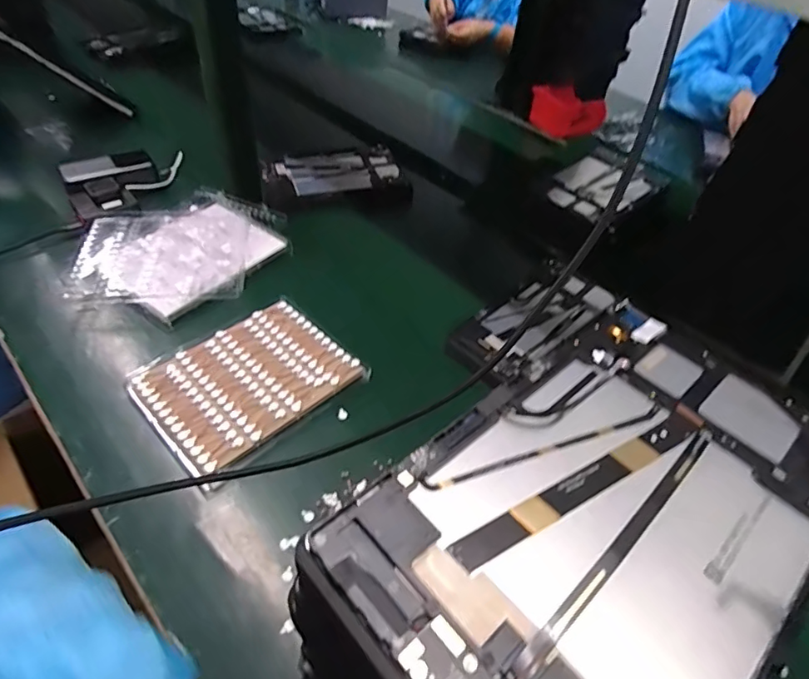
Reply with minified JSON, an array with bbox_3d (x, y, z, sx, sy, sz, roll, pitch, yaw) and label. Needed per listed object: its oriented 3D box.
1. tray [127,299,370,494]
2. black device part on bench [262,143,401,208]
[{"bbox_3d":[-0.168,0.040,0.557,0.206,0.010,0.162,-35,59,-30],"label":"tray"},{"bbox_3d":[-0.125,-0.294,0.887,0.243,0.018,0.134,-14,51,-19],"label":"black device part on bench"}]

